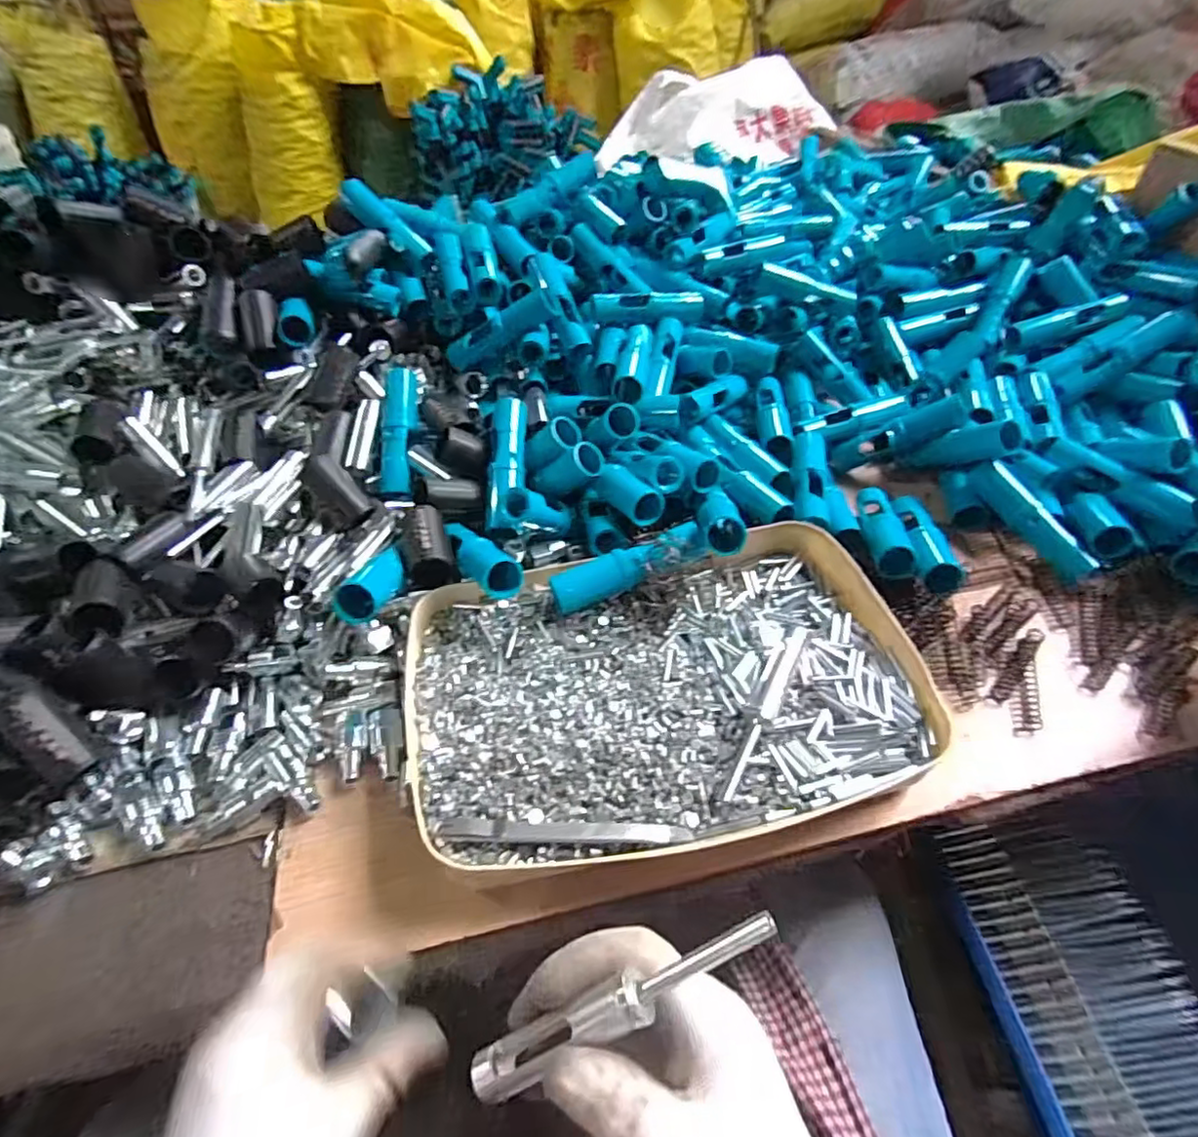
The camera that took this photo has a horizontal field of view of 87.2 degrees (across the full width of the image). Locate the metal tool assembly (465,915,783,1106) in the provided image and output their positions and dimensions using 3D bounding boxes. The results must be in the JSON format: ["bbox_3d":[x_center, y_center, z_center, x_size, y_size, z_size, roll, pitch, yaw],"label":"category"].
[{"bbox_3d":[0.007,0.163,0.232,0.135,0.020,0.017,-37,47,13],"label":"metal tool assembly"}]

